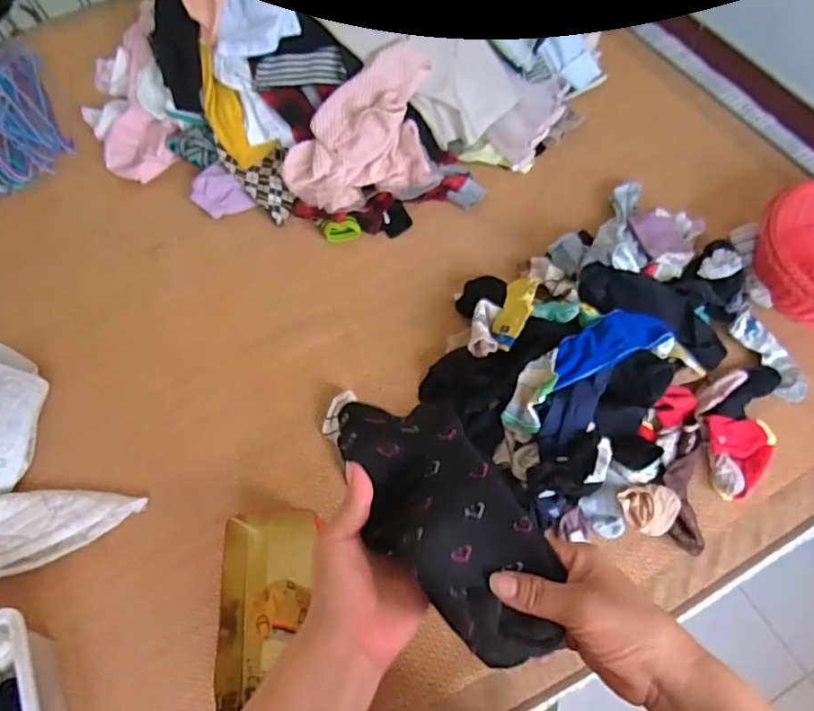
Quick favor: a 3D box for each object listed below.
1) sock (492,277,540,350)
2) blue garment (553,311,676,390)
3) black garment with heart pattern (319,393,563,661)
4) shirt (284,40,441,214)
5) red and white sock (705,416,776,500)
[{"bbox_3d":[0.177,-0.072,0.897,0.018,0.065,0.151,39,52,-27],"label":"sock"},{"bbox_3d":[0.292,-0.019,0.817,0.202,0.036,0.071,-27,66,-9],"label":"blue garment"},{"bbox_3d":[0.016,0.096,0.390,0.095,0.042,0.231,-32,51,-11],"label":"black garment with heart pattern"},{"bbox_3d":[-0.086,-0.402,1.036,0.290,0.183,0.188,-18,65,-5],"label":"shirt"},{"bbox_3d":[0.498,0.148,0.814,0.101,0.039,0.114,-3,65,2],"label":"red and white sock"}]

